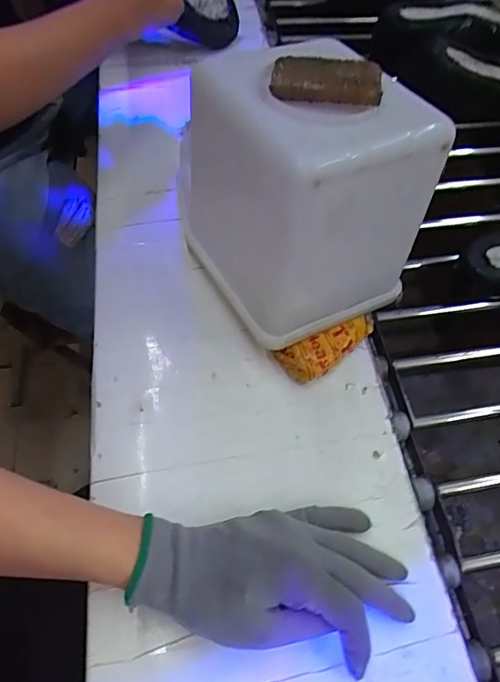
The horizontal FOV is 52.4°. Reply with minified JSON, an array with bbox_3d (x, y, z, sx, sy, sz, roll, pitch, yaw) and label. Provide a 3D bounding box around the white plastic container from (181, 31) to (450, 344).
[{"bbox_3d":[0.040,-0.112,0.396,0.141,0.187,0.159,-23,62,-17],"label":"white plastic container"}]

